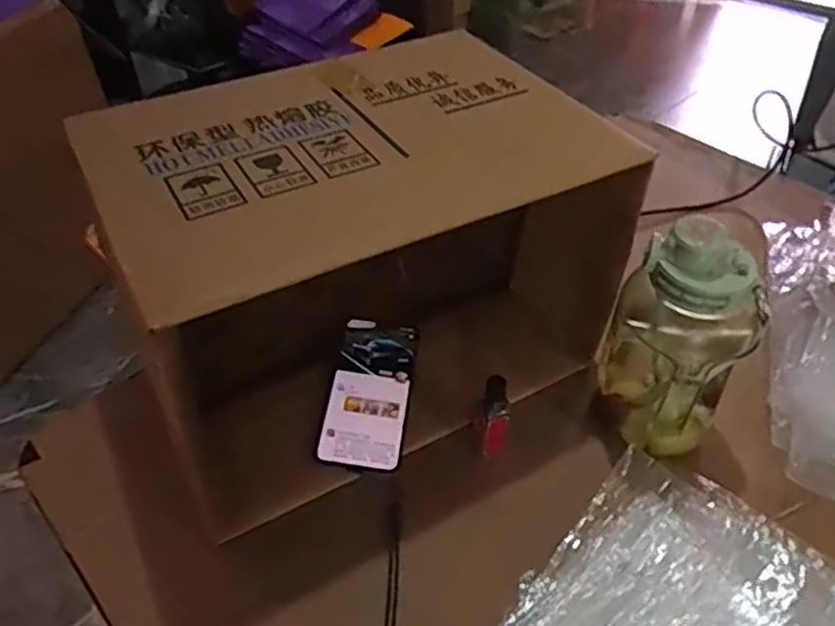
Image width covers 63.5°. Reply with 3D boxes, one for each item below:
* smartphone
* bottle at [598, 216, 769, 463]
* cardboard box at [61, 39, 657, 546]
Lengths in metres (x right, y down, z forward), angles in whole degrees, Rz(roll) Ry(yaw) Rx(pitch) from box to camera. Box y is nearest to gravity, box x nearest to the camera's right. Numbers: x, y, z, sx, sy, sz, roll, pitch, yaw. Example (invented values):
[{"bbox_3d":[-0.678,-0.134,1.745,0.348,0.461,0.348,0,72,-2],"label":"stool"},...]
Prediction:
[{"bbox_3d":[-0.043,0.068,0.628,0.073,0.013,0.157,10,51,-1],"label":"smartphone"},{"bbox_3d":[0.216,0.020,0.564,0.082,0.204,0.096,-21,45,-19],"label":"bottle"},{"bbox_3d":[-0.056,-0.041,0.612,0.406,0.272,0.284,-27,48,-25],"label":"cardboard box"}]

